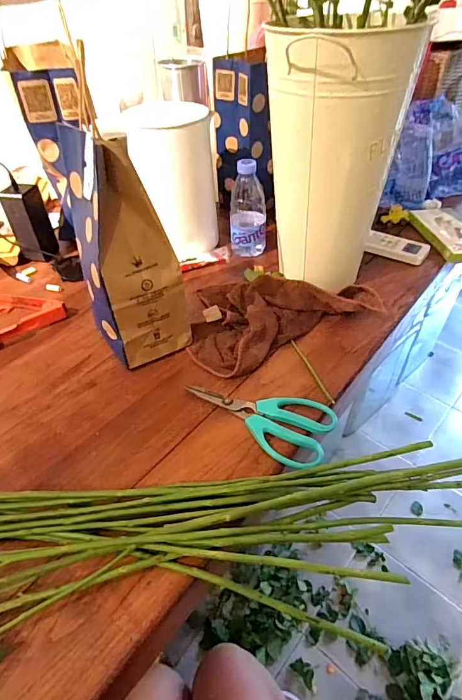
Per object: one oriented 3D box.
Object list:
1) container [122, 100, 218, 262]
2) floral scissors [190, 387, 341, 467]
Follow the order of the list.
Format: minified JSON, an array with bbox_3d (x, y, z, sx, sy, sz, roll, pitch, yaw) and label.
[{"bbox_3d":[-0.107,-0.296,0.720,0.142,0.221,0.135,33,54,32],"label":"container"},{"bbox_3d":[0.032,0.072,0.491,0.180,0.014,0.082,24,49,24],"label":"floral scissors"}]

